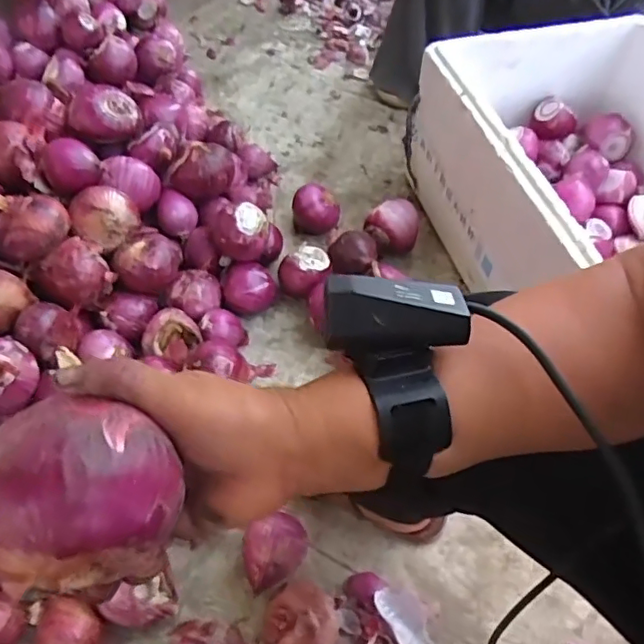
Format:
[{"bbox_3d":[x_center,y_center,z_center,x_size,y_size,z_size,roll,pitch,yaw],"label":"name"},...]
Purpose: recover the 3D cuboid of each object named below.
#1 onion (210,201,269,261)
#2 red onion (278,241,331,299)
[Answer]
[{"bbox_3d":[-0.131,-0.146,0.923,0.092,0.083,0.071,-2,52,-4],"label":"onion"},{"bbox_3d":[-0.029,-0.086,0.971,0.086,0.062,0.068,-8,53,-8],"label":"red onion"}]

